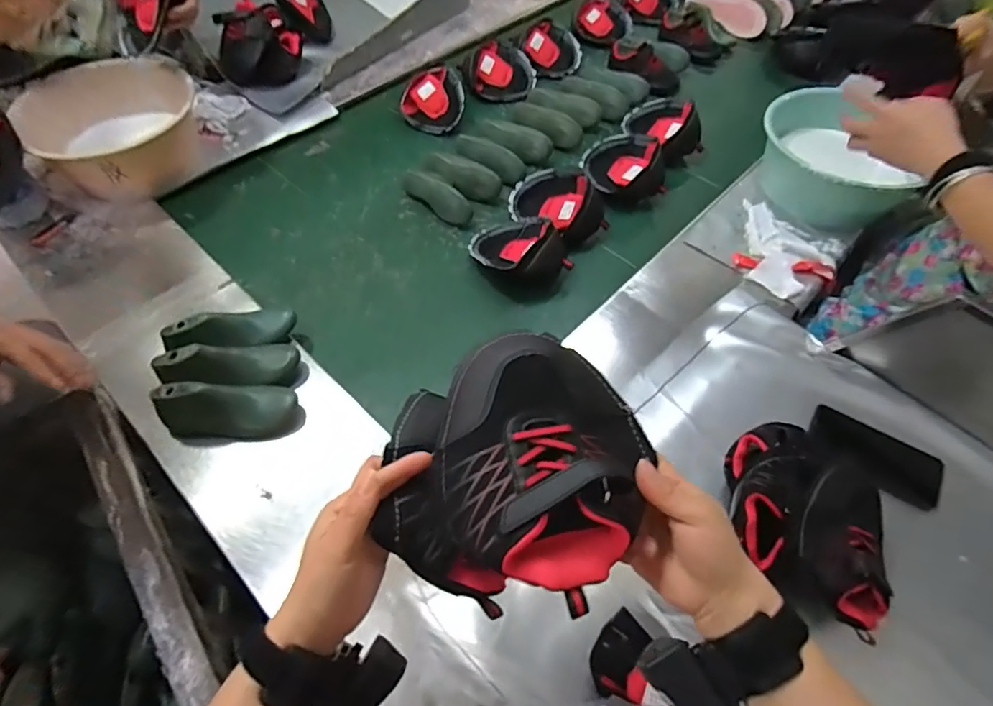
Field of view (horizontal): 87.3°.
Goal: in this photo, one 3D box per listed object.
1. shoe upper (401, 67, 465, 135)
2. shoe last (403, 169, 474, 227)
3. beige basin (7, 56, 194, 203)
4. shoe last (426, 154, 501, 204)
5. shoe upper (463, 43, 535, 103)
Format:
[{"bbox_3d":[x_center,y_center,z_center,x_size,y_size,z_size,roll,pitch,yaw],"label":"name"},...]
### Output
[{"bbox_3d":[-0.142,-0.565,1.162,0.143,0.067,0.154,-4,58,-4],"label":"shoe upper"},{"bbox_3d":[-0.118,-0.301,0.996,0.163,0.059,0.047,33,63,18],"label":"shoe last"},{"bbox_3d":[-0.701,-0.414,0.967,0.297,0.163,0.240,-24,61,-15],"label":"beige basin"},{"bbox_3d":[-0.071,-0.357,1.038,0.174,0.042,0.075,30,62,17],"label":"shoe last"},{"bbox_3d":[0.010,-0.664,1.234,0.163,0.057,0.157,1,57,-1],"label":"shoe upper"}]

